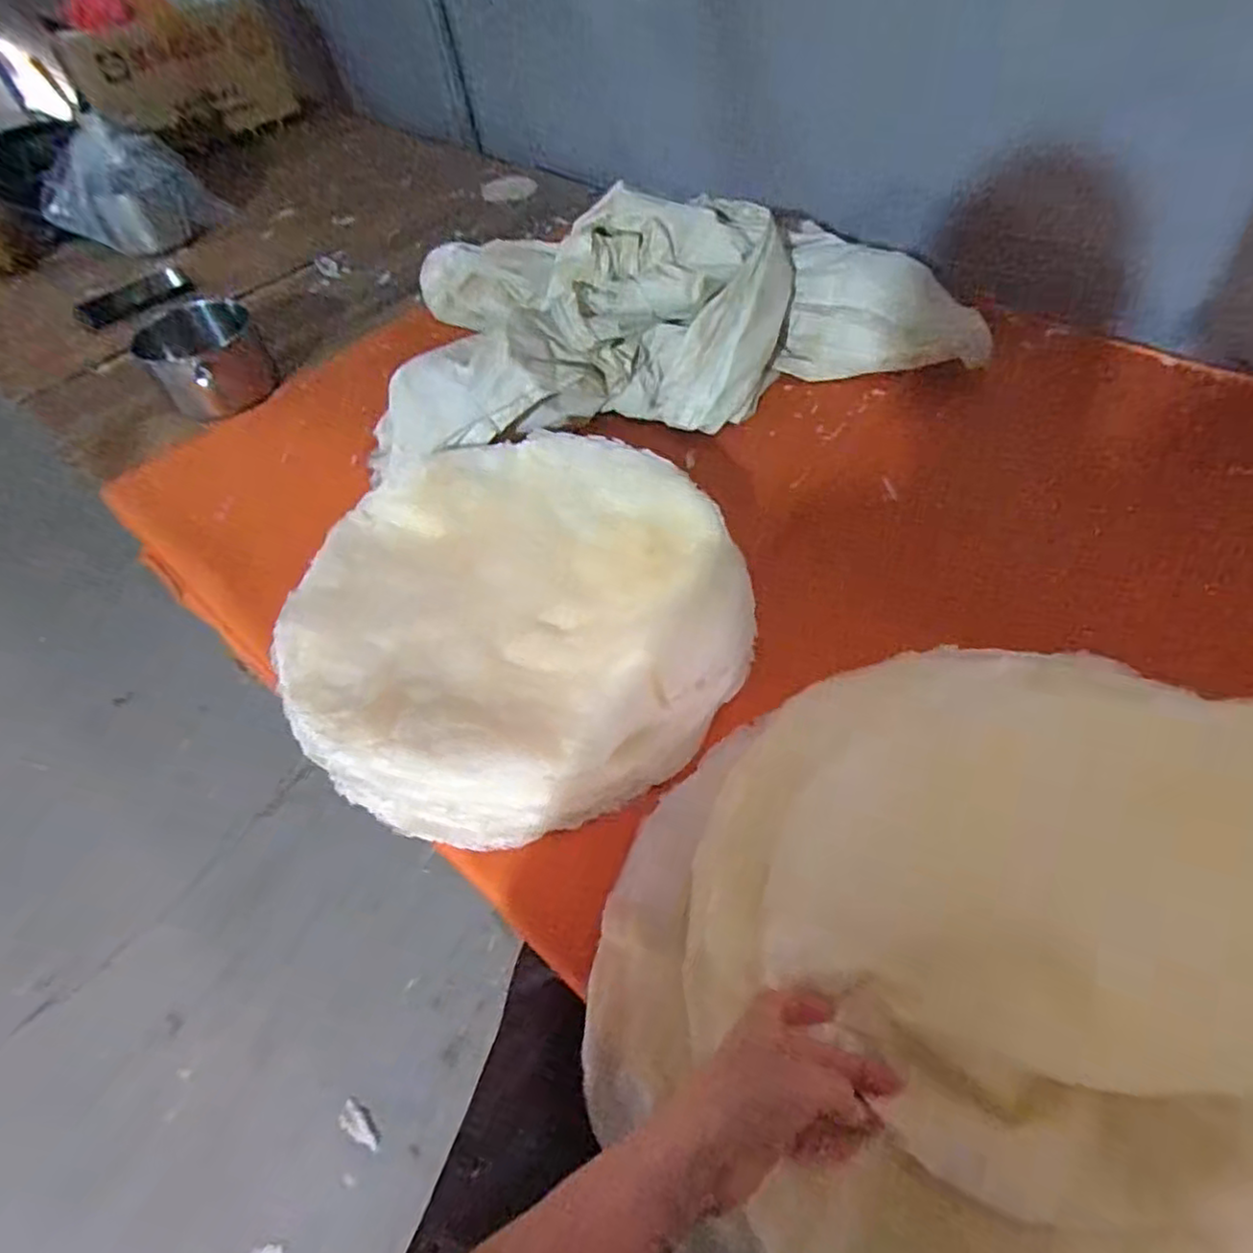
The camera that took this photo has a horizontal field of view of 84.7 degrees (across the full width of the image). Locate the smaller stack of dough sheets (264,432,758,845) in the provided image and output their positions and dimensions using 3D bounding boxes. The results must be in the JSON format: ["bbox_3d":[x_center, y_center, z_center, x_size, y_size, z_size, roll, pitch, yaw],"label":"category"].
[{"bbox_3d":[-0.089,-0.015,0.574,0.350,0.061,0.365,-16,54,-7],"label":"smaller stack of dough sheets"}]

